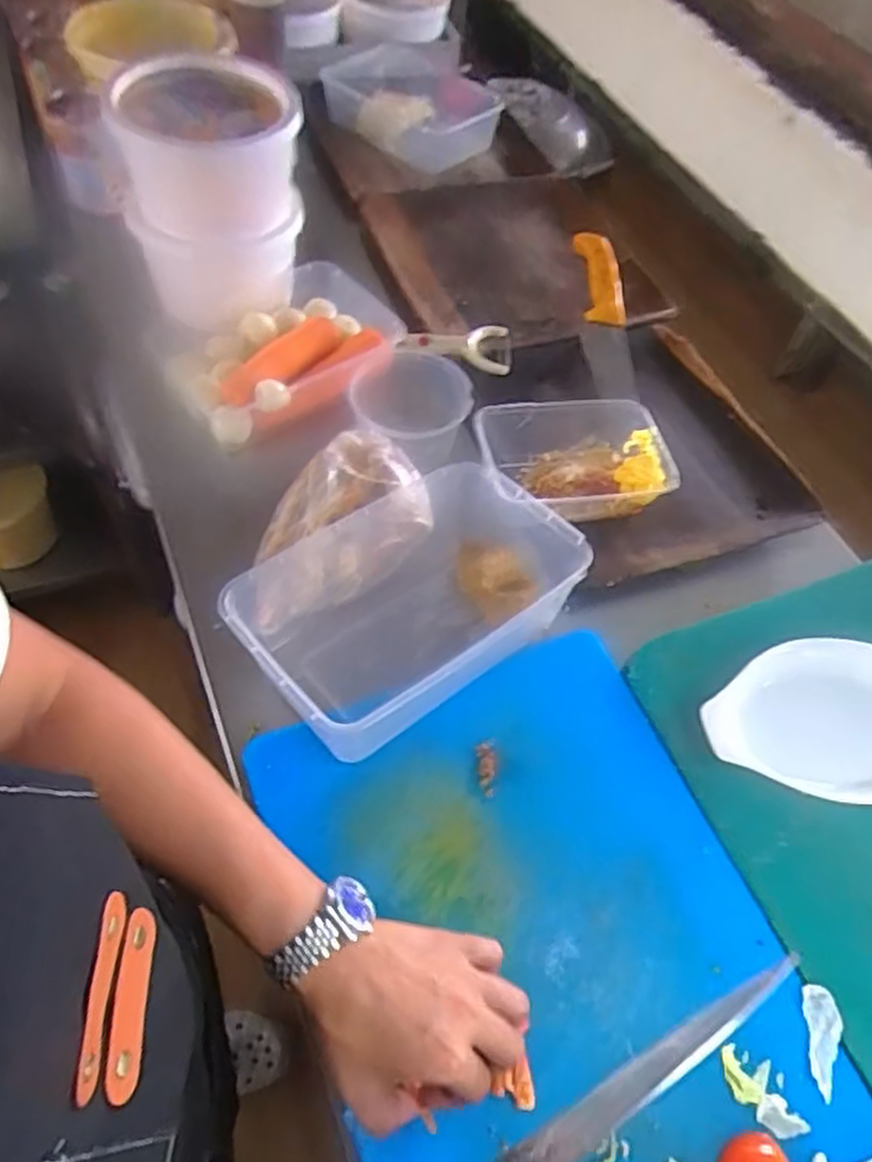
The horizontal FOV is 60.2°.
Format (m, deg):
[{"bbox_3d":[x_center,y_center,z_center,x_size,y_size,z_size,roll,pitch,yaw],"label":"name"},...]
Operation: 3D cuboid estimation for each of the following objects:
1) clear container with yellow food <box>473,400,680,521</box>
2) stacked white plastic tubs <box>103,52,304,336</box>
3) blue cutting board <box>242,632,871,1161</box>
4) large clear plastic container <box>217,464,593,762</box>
[{"bbox_3d":[0.126,-0.111,0.710,0.175,0.050,0.116,-6,56,-9],"label":"clear container with yellow food"},{"bbox_3d":[-0.221,-0.394,0.758,0.166,0.172,0.173,-6,58,-11],"label":"stacked white plastic tubs"},{"bbox_3d":[0.082,0.260,0.486,0.291,0.023,0.426,-17,61,-16],"label":"blue cutting board"},{"bbox_3d":[-0.018,0.011,0.599,0.272,0.080,0.164,-29,62,-23],"label":"large clear plastic container"}]

